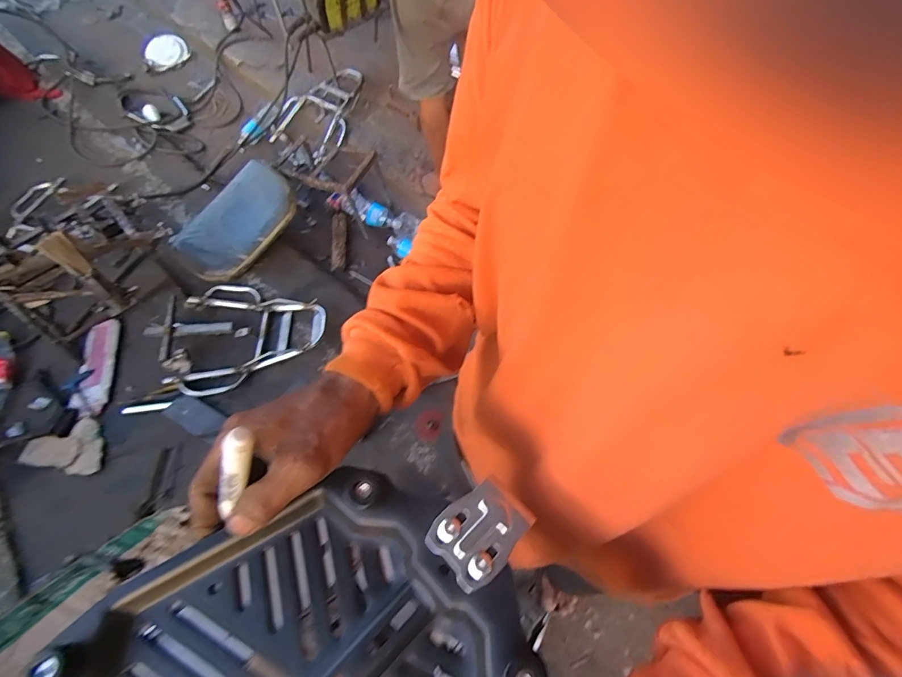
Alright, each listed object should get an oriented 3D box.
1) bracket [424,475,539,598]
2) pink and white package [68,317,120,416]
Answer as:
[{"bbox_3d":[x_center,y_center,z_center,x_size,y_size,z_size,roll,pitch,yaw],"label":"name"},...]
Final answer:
[{"bbox_3d":[0.018,0.114,0.265,0.056,0.010,0.043,-39,67,-21],"label":"bracket"},{"bbox_3d":[-1.152,0.091,1.449,0.112,0.023,0.352,-7,59,-5],"label":"pink and white package"}]

